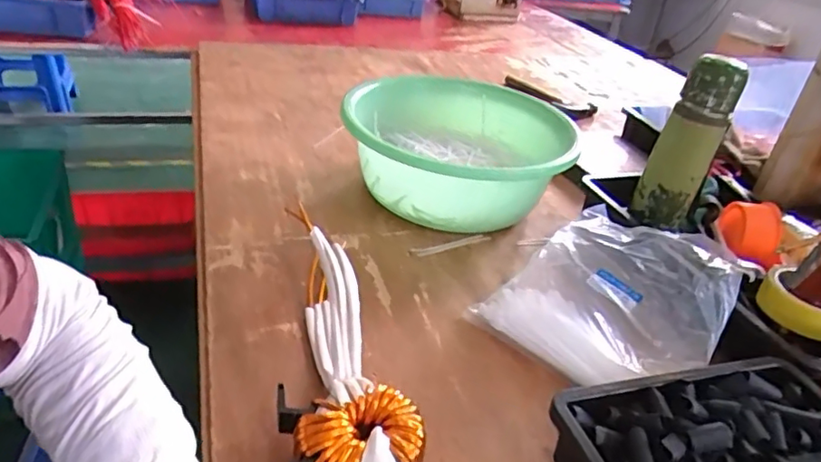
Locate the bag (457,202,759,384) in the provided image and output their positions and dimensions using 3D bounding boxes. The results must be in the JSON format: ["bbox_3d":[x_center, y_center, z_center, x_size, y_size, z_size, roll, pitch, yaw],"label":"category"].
[{"bbox_3d":[0.211,0.065,0.602,0.197,0.083,0.215,31,39,33],"label":"bag"}]

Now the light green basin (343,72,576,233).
[{"bbox_3d":[0.059,-0.104,0.807,0.287,0.125,0.305,5,32,-3],"label":"light green basin"}]

